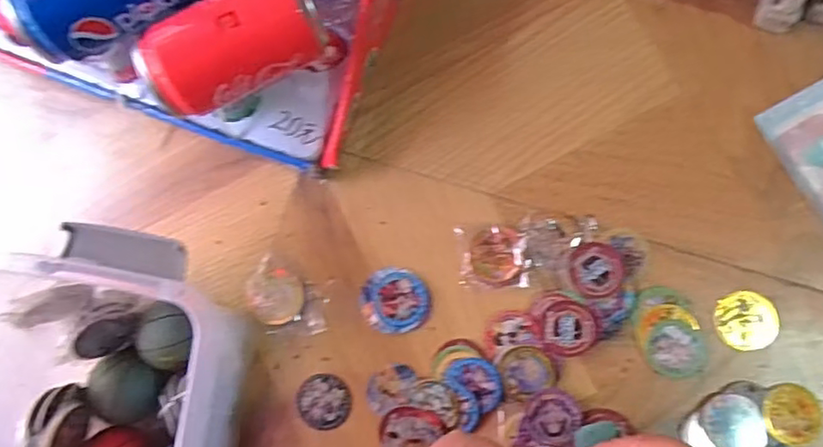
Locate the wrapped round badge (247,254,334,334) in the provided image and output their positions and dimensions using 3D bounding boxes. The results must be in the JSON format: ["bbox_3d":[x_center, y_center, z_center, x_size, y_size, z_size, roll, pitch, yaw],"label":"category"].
[{"bbox_3d":[-0.106,0.063,0.516,0.070,0.018,0.058,11,85,8],"label":"wrapped round badge"}]

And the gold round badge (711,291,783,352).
[{"bbox_3d":[0.266,0.077,0.480,0.048,0.004,0.046,-1,83,6],"label":"gold round badge"}]

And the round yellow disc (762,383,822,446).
[{"bbox_3d":[0.297,0.149,0.471,0.044,0.004,0.048,-1,83,6],"label":"round yellow disc"}]

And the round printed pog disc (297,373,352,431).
[{"bbox_3d":[-0.072,0.148,0.503,0.043,0.004,0.044,-1,83,6],"label":"round printed pog disc"}]

